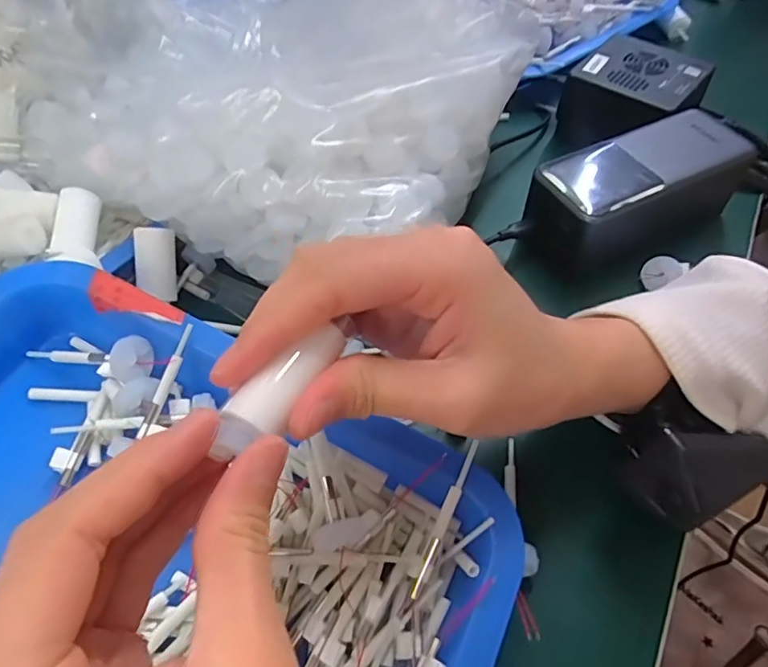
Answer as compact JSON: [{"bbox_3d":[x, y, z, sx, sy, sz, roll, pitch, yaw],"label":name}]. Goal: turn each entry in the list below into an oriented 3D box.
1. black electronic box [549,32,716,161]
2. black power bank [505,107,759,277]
[{"bbox_3d":[0.174,-0.162,0.392,0.082,0.060,0.070,32,60,21],"label":"black electronic box"},{"bbox_3d":[0.151,-0.082,0.328,0.144,0.048,0.065,-24,57,-16],"label":"black power bank"}]

